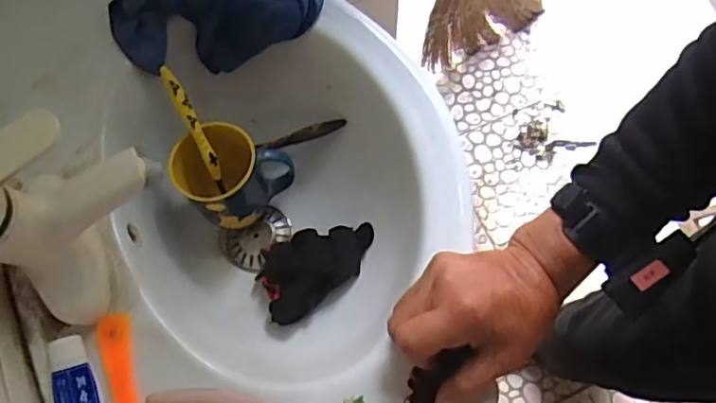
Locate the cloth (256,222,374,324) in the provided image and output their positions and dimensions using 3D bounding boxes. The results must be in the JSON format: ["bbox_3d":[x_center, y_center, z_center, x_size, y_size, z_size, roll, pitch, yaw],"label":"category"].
[{"bbox_3d":[-0.041,0.067,0.606,0.130,0.032,0.085,-24,73,-6],"label":"cloth"}]

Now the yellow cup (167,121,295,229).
[{"bbox_3d":[-0.132,-0.023,0.614,0.094,0.096,0.087,0,72,1],"label":"yellow cup"}]

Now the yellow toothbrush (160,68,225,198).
[{"bbox_3d":[-0.162,-0.069,0.588,0.014,0.141,0.011,-22,32,-6],"label":"yellow toothbrush"}]

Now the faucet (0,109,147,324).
[{"bbox_3d":[-0.215,0.011,0.434,0.093,0.161,0.133,41,78,13],"label":"faucet"}]

